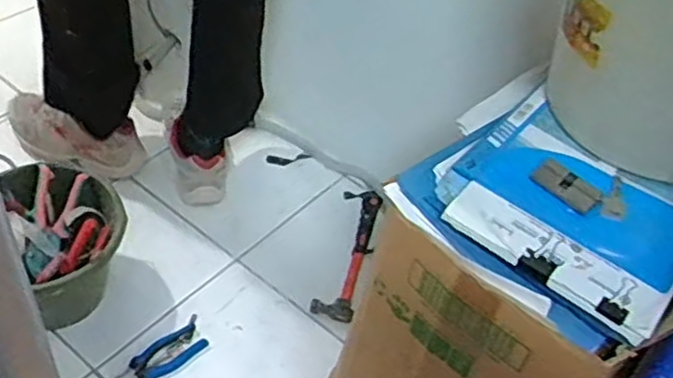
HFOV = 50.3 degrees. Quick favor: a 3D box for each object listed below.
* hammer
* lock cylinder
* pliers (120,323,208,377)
[{"bbox_3d":[0.024,0.103,1.284,0.073,0.027,0.311,13,45,5],"label":"hammer"},{"bbox_3d":[0.230,-0.003,0.716,0.031,0.014,0.067,-31,57,-32],"label":"lock cylinder"},{"bbox_3d":[-0.280,0.270,1.101,0.055,0.020,0.174,35,51,25],"label":"pliers"}]

